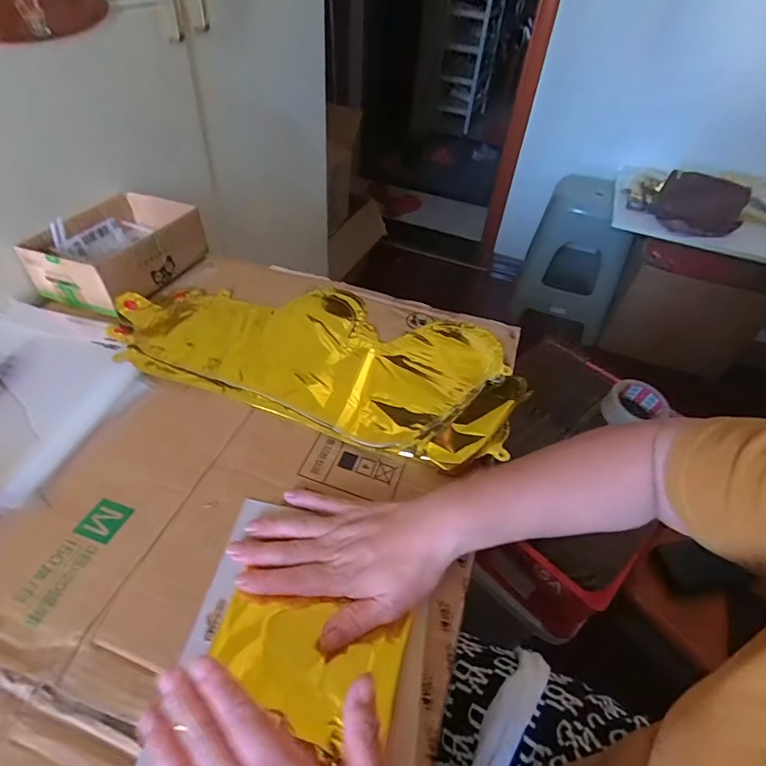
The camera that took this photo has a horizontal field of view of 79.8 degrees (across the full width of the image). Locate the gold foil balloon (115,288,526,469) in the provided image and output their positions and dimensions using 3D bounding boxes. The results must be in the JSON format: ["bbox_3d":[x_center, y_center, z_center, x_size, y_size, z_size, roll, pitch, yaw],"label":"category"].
[{"bbox_3d":[-0.075,-0.044,0.530,0.454,0.016,0.222,15,46,9],"label":"gold foil balloon"}]

